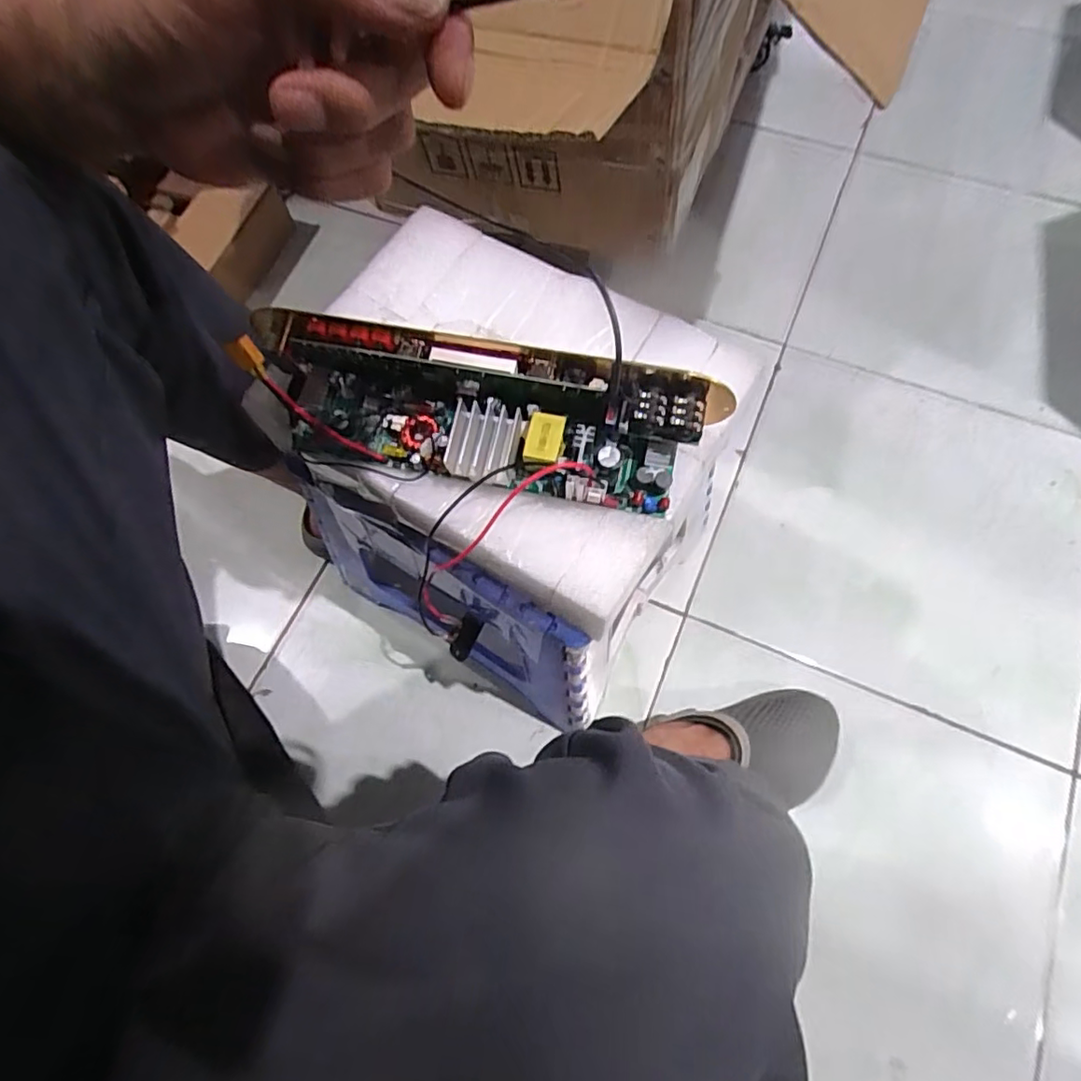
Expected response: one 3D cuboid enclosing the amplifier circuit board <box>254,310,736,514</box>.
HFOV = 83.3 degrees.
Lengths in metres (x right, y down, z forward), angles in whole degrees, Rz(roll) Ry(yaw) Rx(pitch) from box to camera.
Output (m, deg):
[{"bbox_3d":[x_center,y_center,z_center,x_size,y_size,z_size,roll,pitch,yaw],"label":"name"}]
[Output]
[{"bbox_3d":[-0.036,-0.073,0.363,0.269,0.061,0.064,10,69,6],"label":"amplifier circuit board"}]

